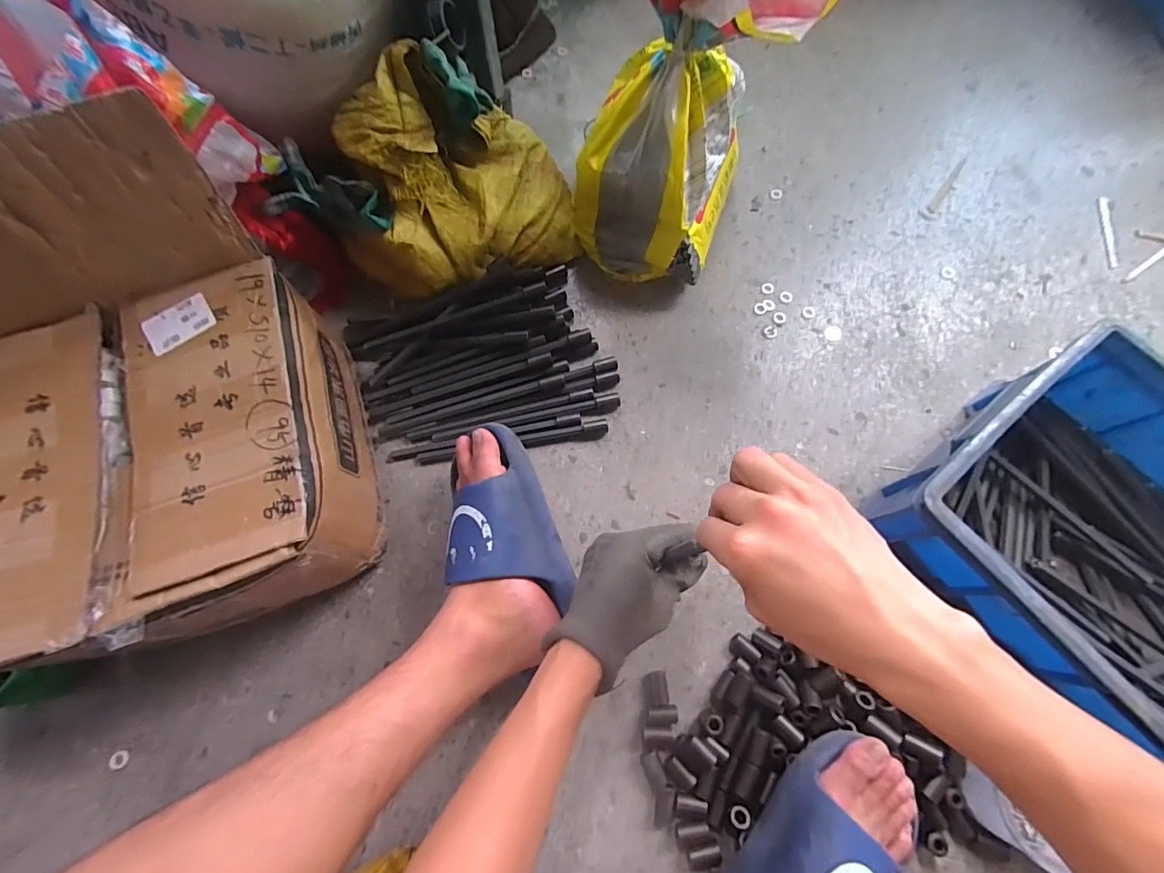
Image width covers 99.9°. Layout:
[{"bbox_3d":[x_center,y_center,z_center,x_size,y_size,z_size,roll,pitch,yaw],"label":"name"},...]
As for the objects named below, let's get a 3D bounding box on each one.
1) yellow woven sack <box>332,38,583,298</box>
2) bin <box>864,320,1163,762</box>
[{"bbox_3d":[-0.161,-0.308,0.607,0.285,0.190,0.194,-16,73,-4],"label":"yellow woven sack"},{"bbox_3d":[0.525,0.136,0.469,0.287,0.148,0.393,-38,75,-11],"label":"bin"}]

